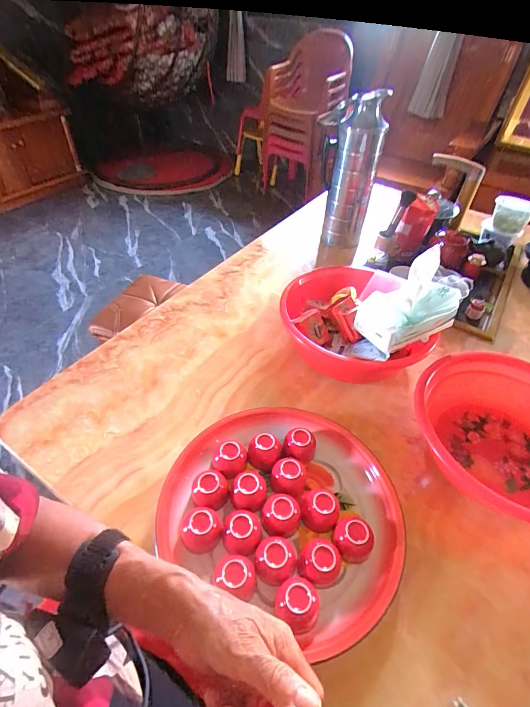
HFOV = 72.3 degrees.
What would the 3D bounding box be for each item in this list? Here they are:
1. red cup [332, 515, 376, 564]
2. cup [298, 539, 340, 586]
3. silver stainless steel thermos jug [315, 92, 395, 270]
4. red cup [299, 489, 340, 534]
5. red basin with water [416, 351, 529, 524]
[{"bbox_3d":[0.118,0.252,0.494,0.048,0.041,0.047,1,45,-1],"label":"red cup"},{"bbox_3d":[0.070,0.269,0.469,0.051,0.044,0.049,1,45,-1],"label":"cup"},{"bbox_3d":[0.218,-0.459,0.992,0.144,0.401,0.127,8,46,5],"label":"silver stainless steel thermos jug"},{"bbox_3d":[0.077,0.221,0.517,0.058,0.045,0.055,1,45,-1],"label":"red cup"},{"bbox_3d":[0.398,0.144,0.578,0.268,0.090,0.283,1,45,-1],"label":"red basin with water"}]

